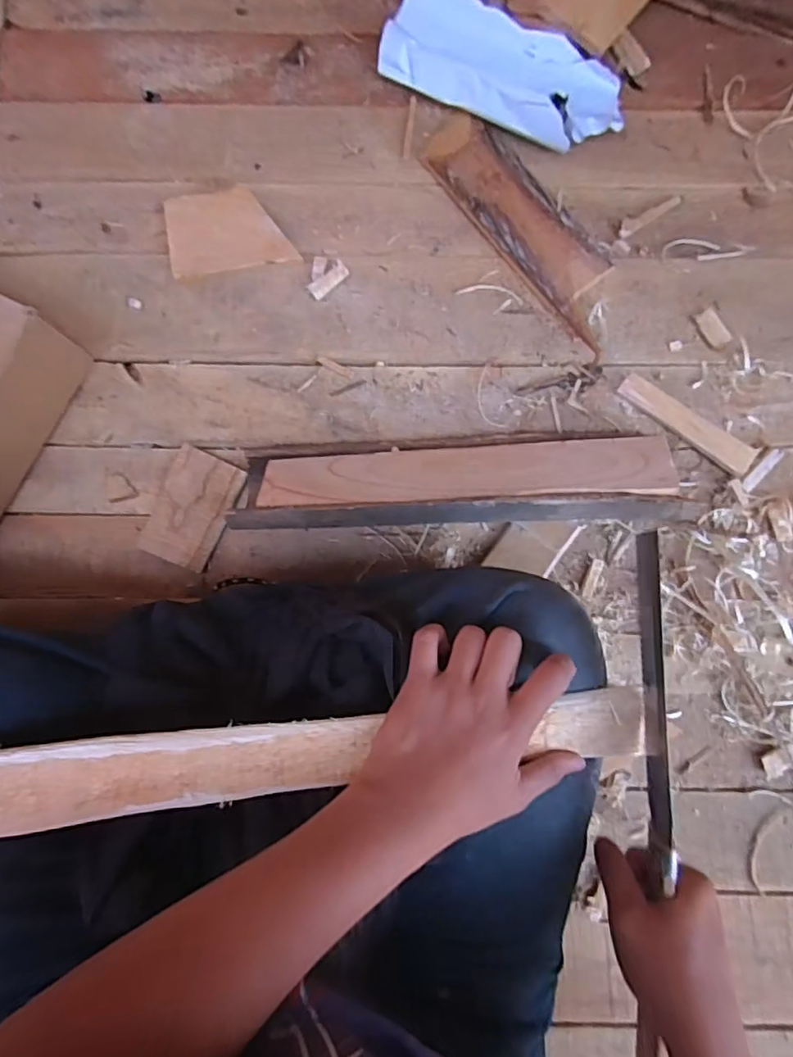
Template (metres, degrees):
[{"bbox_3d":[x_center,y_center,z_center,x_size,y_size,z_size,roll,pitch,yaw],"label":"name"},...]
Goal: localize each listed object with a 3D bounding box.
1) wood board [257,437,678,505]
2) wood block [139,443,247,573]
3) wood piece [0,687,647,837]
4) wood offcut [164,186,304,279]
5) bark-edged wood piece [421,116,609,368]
[{"bbox_3d":[0.062,-0.053,0.532,0.374,0.012,0.062,-2,61,3],"label":"wood board"},{"bbox_3d":[-0.210,-0.021,0.580,0.073,0.016,0.112,23,83,3],"label":"wood block"},{"bbox_3d":[-0.072,0.144,0.352,0.474,0.015,0.048,-4,82,-7],"label":"wood piece"},{"bbox_3d":[-0.183,-0.324,0.623,0.128,0.011,0.090,-12,82,-2],"label":"wood offcut"},{"bbox_3d":[0.143,-0.326,0.619,0.079,0.019,0.295,-39,84,-5],"label":"bark-edged wood piece"}]

